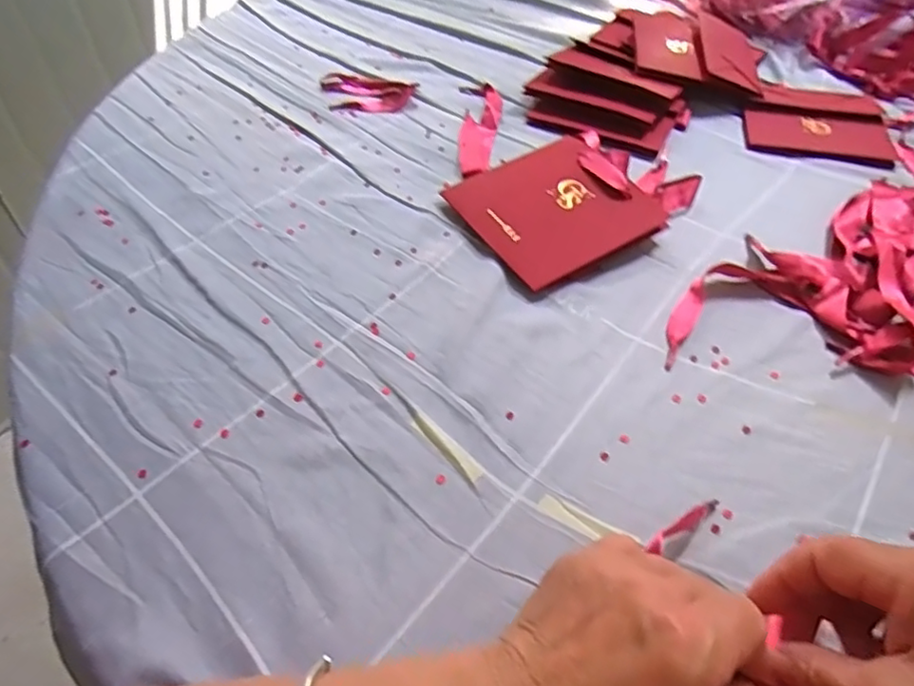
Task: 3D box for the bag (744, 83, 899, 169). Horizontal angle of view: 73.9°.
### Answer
[{"bbox_3d":[0.377,-0.231,0.633,0.142,0.015,0.124,13,49,10],"label":"bag"}]

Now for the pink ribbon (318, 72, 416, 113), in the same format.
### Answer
[{"bbox_3d":[-0.097,-0.266,0.644,0.102,0.010,0.067,10,48,7],"label":"pink ribbon"}]

